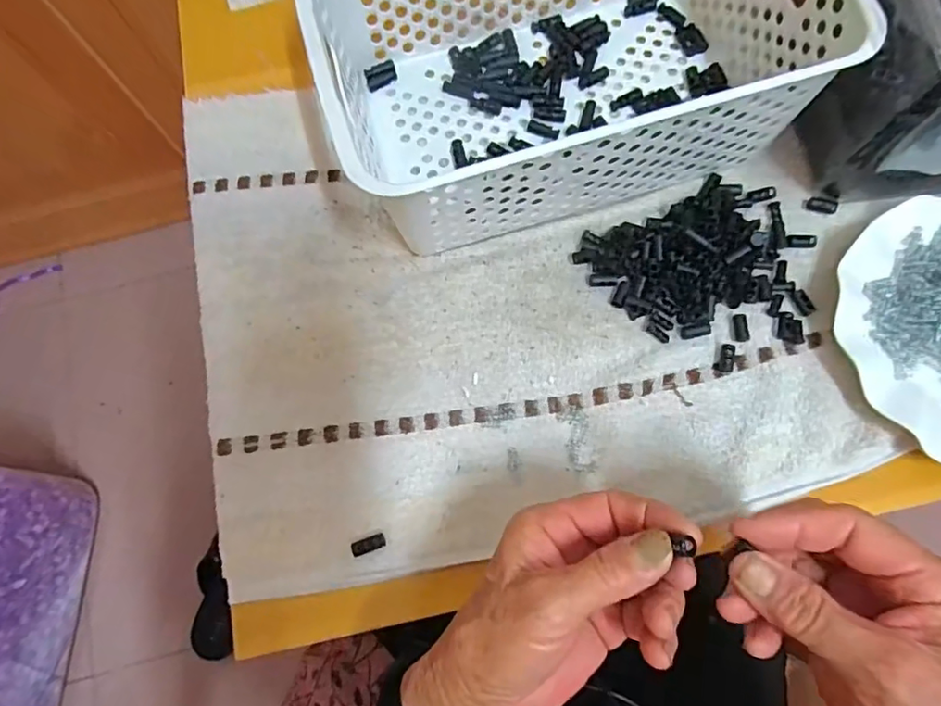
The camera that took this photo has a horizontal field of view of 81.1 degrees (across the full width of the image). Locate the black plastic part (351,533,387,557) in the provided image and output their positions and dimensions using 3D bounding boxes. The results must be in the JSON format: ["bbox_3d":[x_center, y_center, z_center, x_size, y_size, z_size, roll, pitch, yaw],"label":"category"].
[{"bbox_3d":[-0.064,0.122,0.349,0.021,0.008,0.008,-20,75,-4],"label":"black plastic part"}]

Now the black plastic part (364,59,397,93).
[{"bbox_3d":[-0.072,-0.222,0.439,0.028,0.005,0.017,-33,77,-6],"label":"black plastic part"}]

